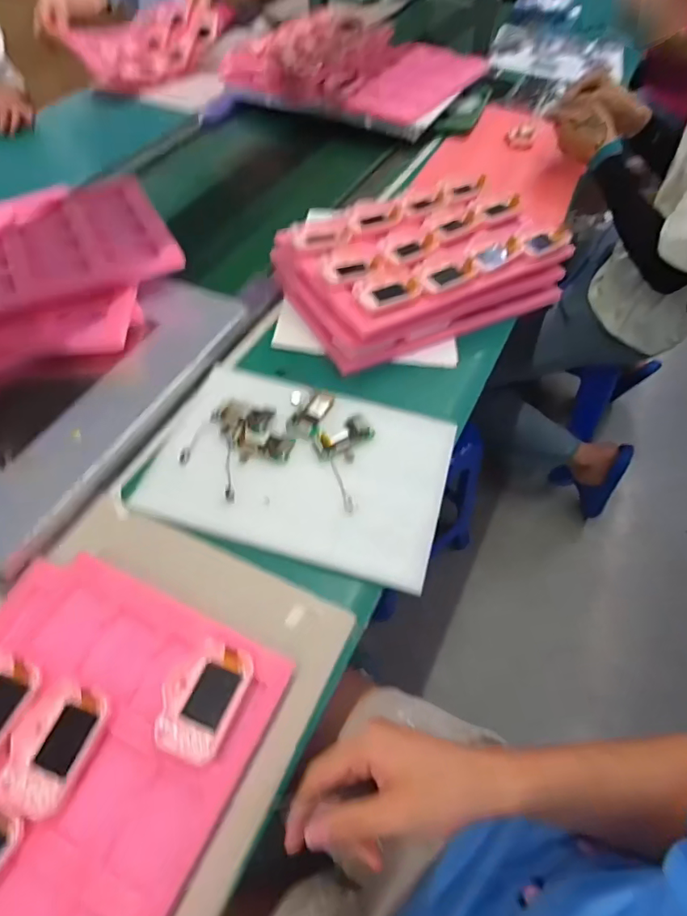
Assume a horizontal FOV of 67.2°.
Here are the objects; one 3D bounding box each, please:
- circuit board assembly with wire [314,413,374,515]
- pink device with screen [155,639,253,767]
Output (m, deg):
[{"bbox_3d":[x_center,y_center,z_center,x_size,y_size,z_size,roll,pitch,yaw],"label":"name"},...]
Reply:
[{"bbox_3d":[0.013,0.001,0.578,0.071,0.016,0.104,-20,58,-15],"label":"circuit board assembly with wire"},{"bbox_3d":[-0.113,0.191,0.410,0.057,0.011,0.085,19,56,12],"label":"pink device with screen"}]

